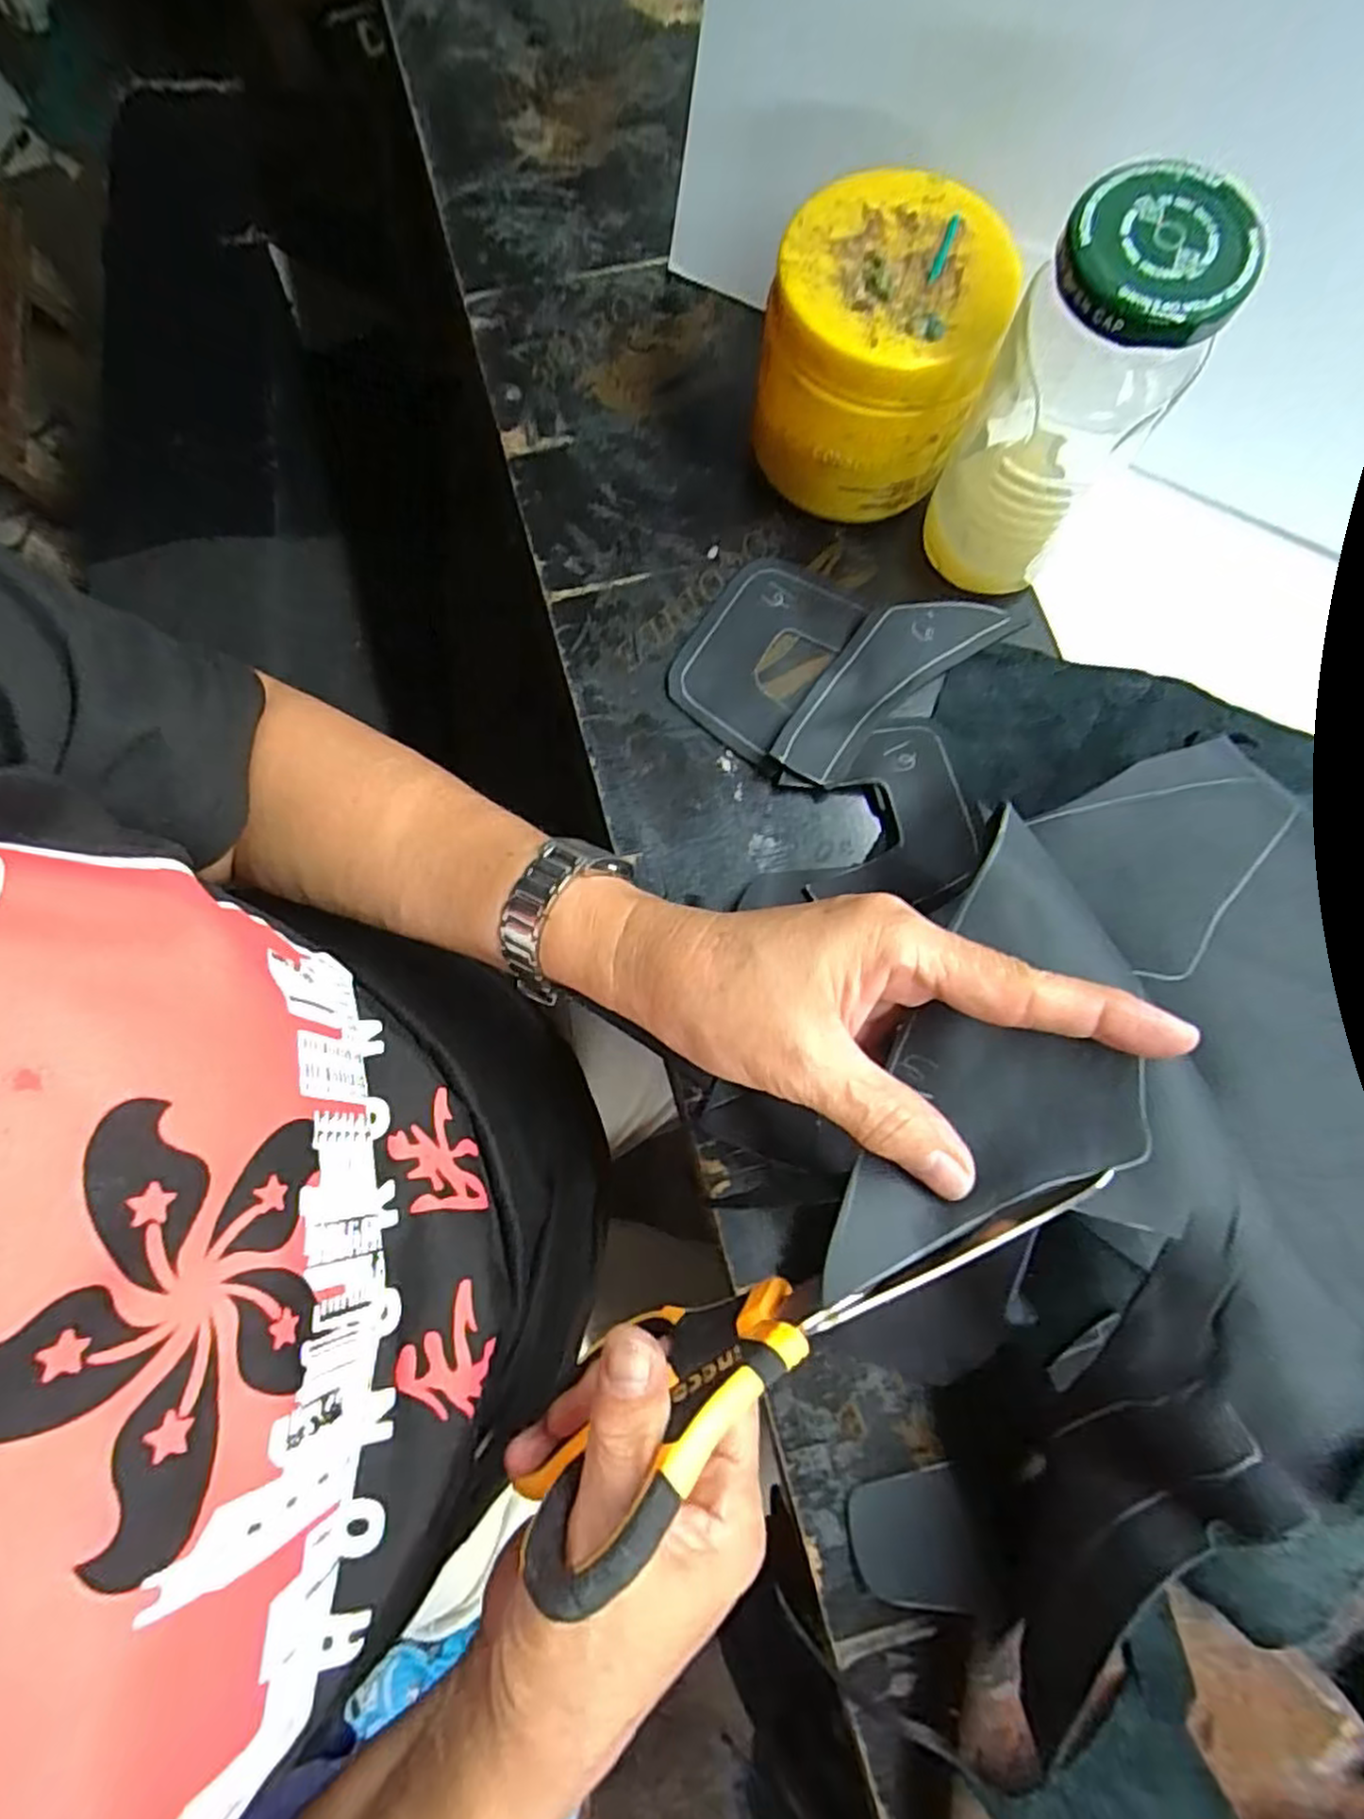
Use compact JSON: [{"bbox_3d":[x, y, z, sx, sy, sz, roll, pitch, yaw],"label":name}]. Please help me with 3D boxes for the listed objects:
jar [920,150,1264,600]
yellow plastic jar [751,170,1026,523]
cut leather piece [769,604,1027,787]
[{"bbox_3d":[0.138,-0.180,0.285,0.058,0.141,0.060,26,79,4],"label":"jar"},{"bbox_3d":[0.077,-0.225,0.317,0.088,0.097,0.080,16,79,2],"label":"yellow plastic jar"},{"bbox_3d":[0.091,-0.108,0.337,0.130,0.012,0.044,-40,82,-8],"label":"cut leather piece"}]

